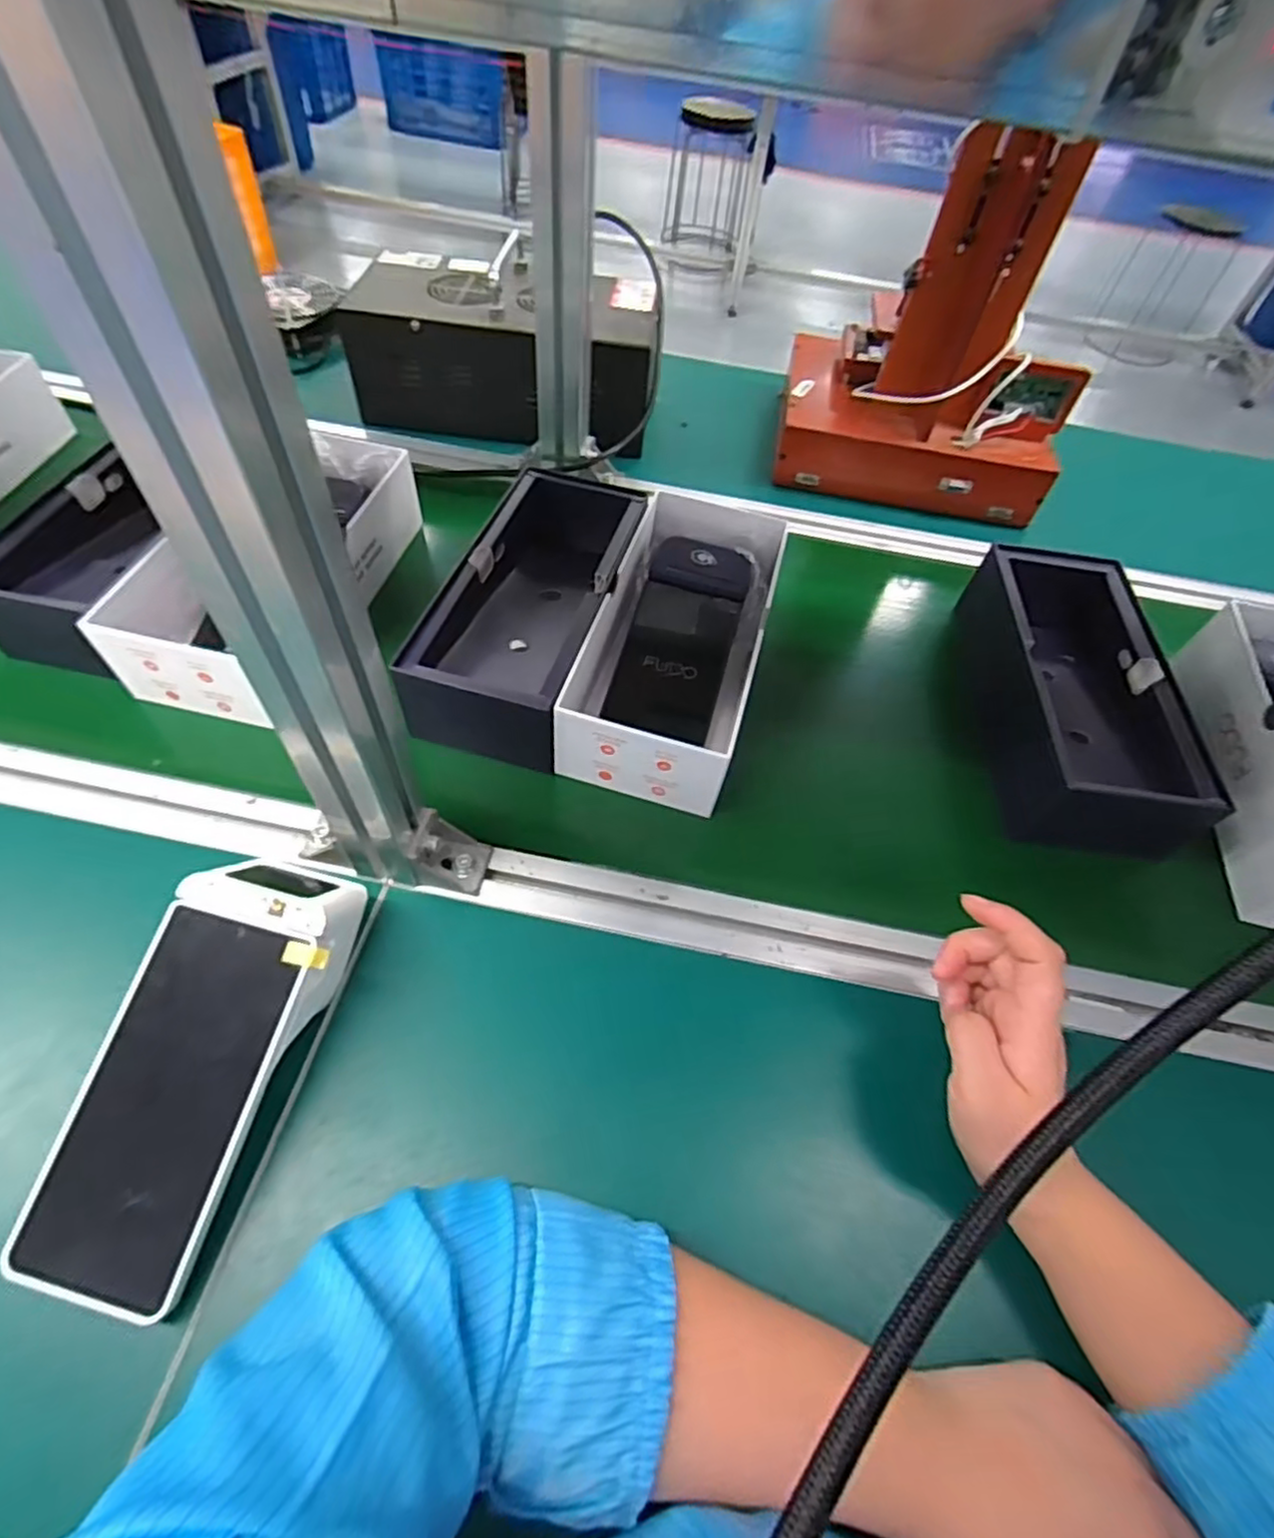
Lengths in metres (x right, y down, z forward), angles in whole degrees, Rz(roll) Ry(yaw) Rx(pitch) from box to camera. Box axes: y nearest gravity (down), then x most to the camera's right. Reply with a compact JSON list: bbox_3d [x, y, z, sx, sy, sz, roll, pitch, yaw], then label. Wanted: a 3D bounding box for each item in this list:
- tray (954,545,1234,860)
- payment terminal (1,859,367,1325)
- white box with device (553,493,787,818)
[{"bbox_3d":[0.340,-0.060,0.540,0.110,0.074,0.262,8,55,1],"label":"tray"},{"bbox_3d":[-0.214,0.141,0.342,0.088,0.065,0.207,16,55,7],"label":"payment terminal"},{"bbox_3d":[0.034,-0.104,0.534,0.118,0.065,0.262,15,55,6],"label":"white box with device"}]

